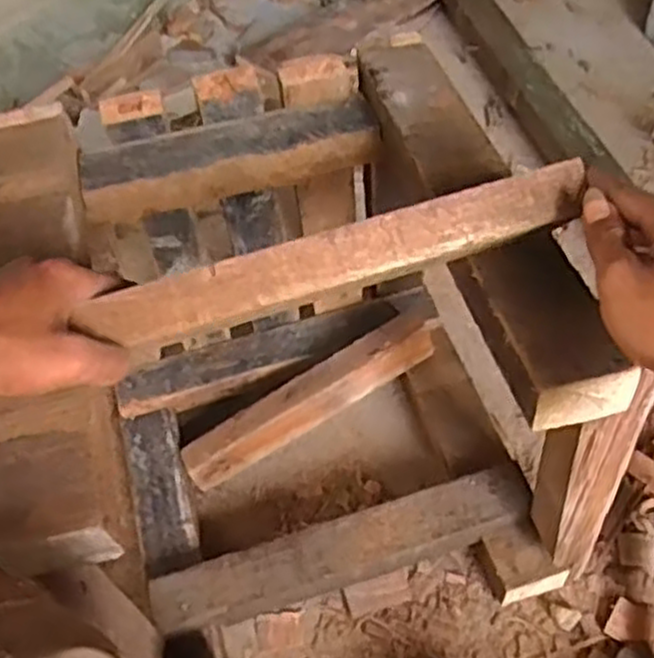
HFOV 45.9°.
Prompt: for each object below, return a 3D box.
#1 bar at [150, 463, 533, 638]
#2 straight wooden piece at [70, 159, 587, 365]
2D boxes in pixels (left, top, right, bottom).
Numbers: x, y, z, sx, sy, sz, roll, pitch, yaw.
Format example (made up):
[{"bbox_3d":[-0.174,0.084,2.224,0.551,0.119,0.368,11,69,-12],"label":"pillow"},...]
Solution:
[{"bbox_3d":[0.016,0.207,0.726,0.355,0.034,0.059,-15,52,-6],"label":"bar"},{"bbox_3d":[0.011,-0.040,0.438,0.279,0.026,0.031,-17,52,-4],"label":"straight wooden piece"}]

